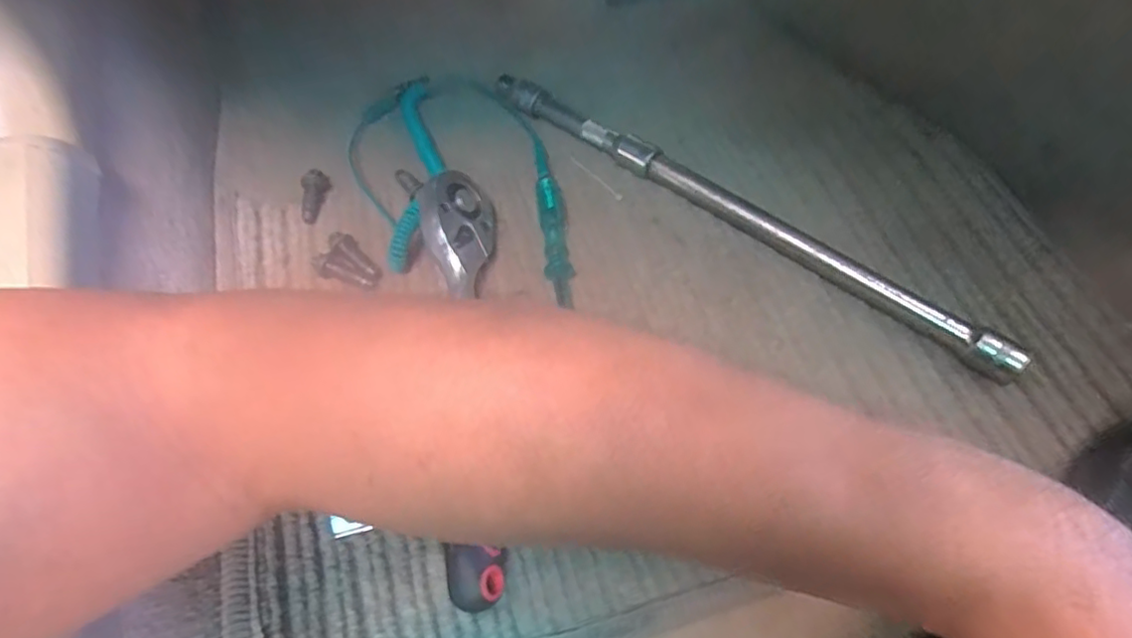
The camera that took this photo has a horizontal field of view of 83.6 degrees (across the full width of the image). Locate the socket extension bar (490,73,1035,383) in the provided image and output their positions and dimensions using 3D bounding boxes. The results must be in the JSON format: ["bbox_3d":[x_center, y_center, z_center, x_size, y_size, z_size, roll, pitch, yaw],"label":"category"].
[{"bbox_3d":[0.097,-0.073,0.395,0.358,0.021,0.016,36,68,20],"label":"socket extension bar"}]

